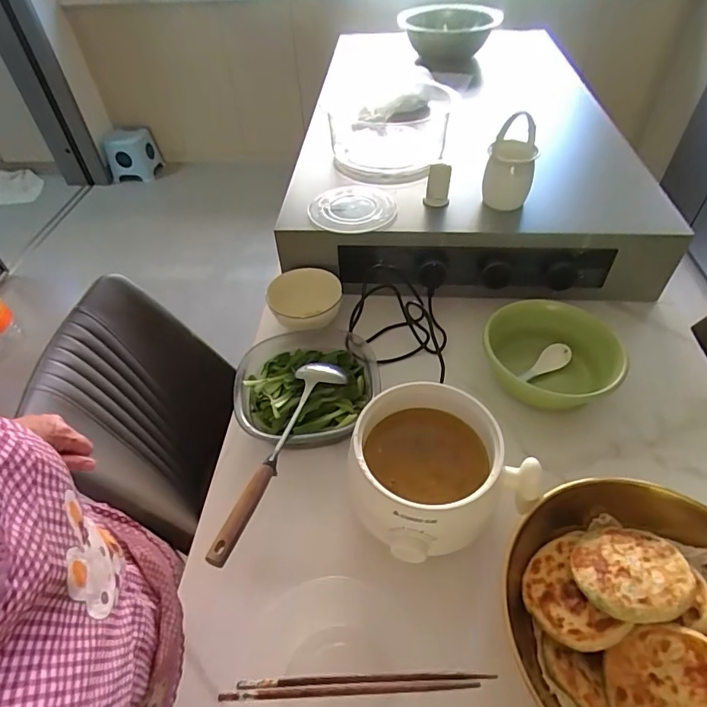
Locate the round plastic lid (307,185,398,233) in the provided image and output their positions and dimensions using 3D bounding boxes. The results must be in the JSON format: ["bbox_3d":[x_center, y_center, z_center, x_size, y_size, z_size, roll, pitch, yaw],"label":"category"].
[{"bbox_3d":[-0.002,-0.265,0.854,0.155,0.022,0.151,-2,47,2],"label":"round plastic lid"}]

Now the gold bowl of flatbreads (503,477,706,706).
[{"bbox_3d":[0.316,0.285,0.489,0.280,0.091,0.290,-2,48,2],"label":"gold bowl of flatbreads"}]

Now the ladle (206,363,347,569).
[{"bbox_3d":[-0.104,0.125,0.624,0.080,0.057,0.318,18,50,19],"label":"ladle"}]

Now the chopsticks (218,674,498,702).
[{"bbox_3d":[0.003,0.298,0.418,0.237,0.008,0.014,-3,47,1],"label":"chopsticks"}]

